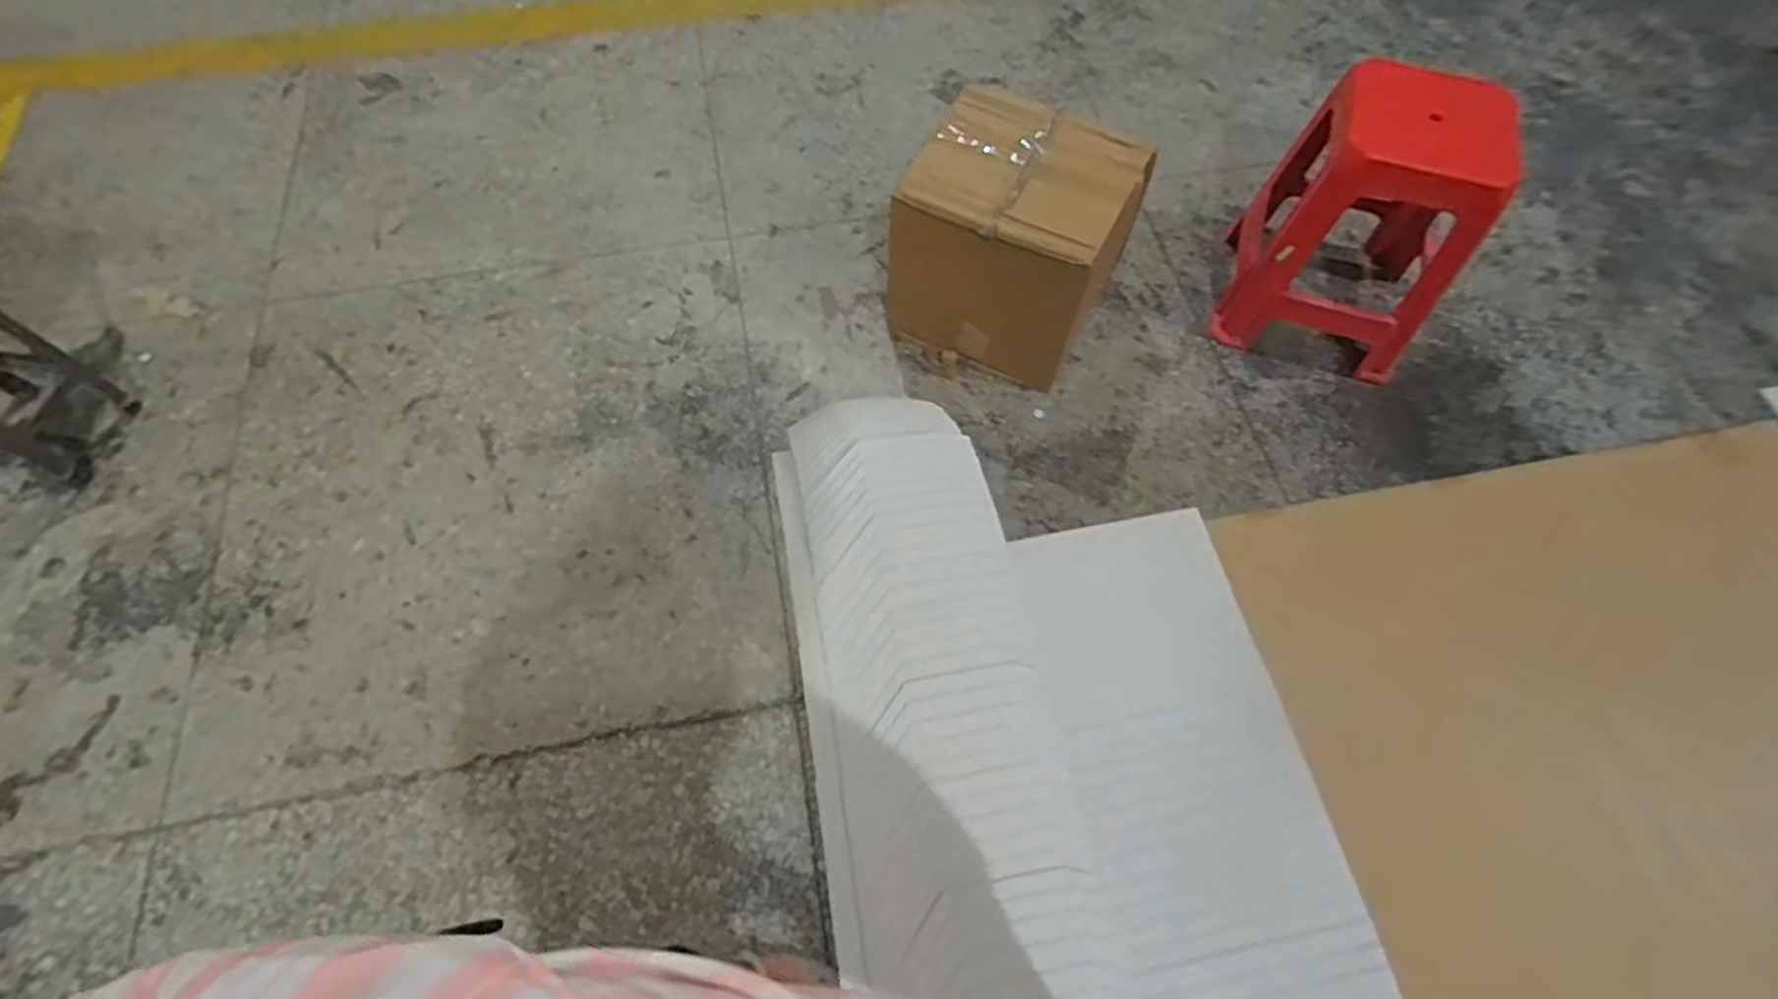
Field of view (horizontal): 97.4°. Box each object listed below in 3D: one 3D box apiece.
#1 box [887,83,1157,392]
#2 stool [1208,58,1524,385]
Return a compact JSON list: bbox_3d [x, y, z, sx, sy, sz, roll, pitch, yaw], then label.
[{"bbox_3d":[0.249,-0.516,1.537,0.408,0.319,0.410,25,65,12],"label":"box"},{"bbox_3d":[0.940,-0.543,1.533,0.390,0.490,0.417,18,65,8],"label":"stool"}]

